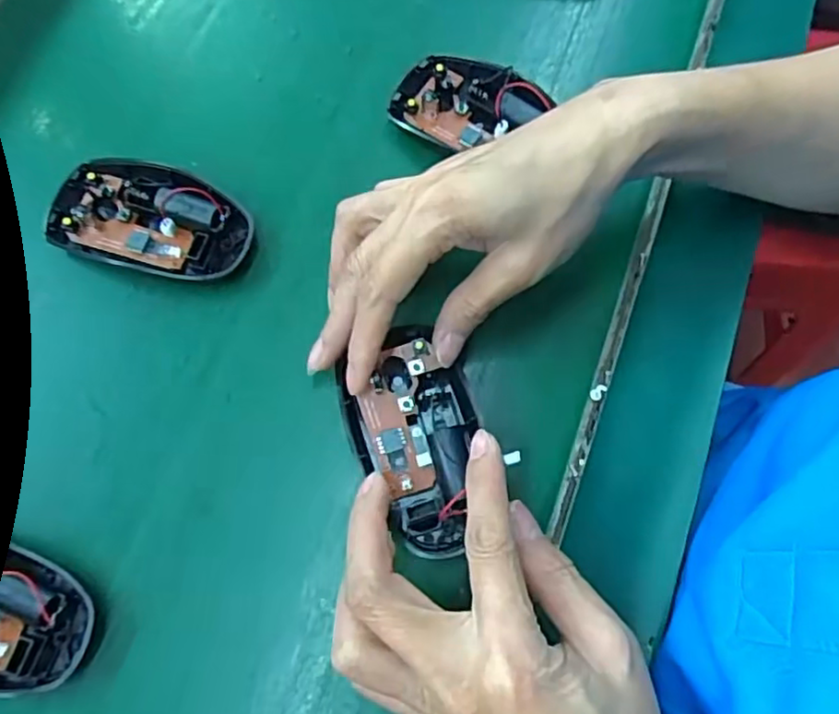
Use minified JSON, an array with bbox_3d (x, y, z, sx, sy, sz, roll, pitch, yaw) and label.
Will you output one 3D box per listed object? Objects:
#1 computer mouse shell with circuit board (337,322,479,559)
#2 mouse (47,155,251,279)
[{"bbox_3d":[0.000,0.037,0.292,0.055,0.023,0.099,-22,73,-6],"label":"computer mouse shell with circuit board"},{"bbox_3d":[-0.139,-0.071,0.340,0.102,0.022,0.057,11,73,6],"label":"mouse"}]

